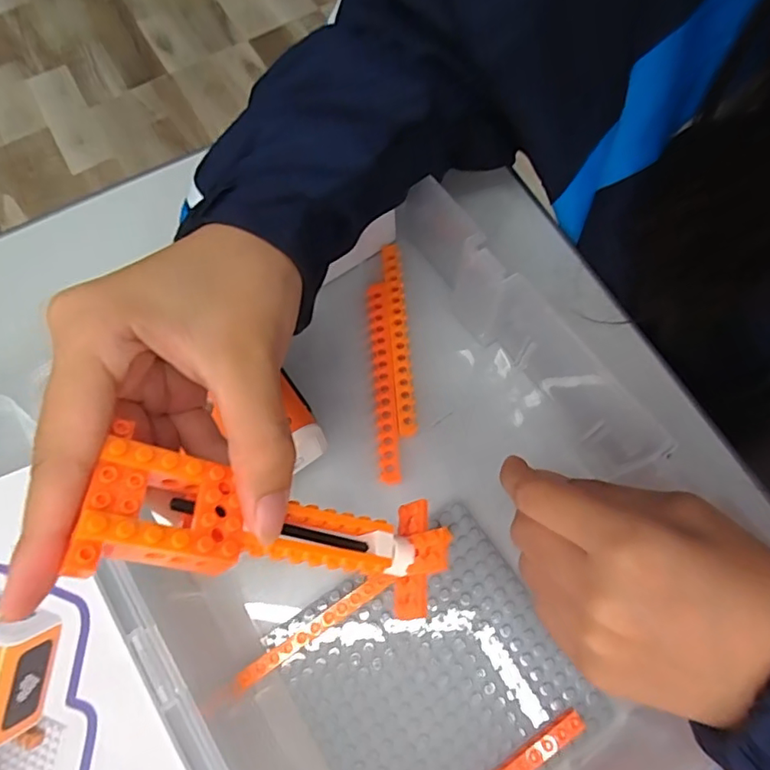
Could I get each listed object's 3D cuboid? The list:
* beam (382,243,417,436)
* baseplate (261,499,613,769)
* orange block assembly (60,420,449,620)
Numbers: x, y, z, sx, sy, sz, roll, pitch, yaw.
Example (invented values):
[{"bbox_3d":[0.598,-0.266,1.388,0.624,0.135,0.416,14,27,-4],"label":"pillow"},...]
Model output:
[{"bbox_3d":[0.009,-0.031,0.344,0.011,0.005,0.125,-5,69,0],"label":"beam"},{"bbox_3d":[0.020,0.141,0.276,0.125,0.009,0.111,-29,71,-9],"label":"baseplate"},{"bbox_3d":[-0.032,0.051,0.193,0.128,0.027,0.046,19,64,-35],"label":"orange block assembly"}]

